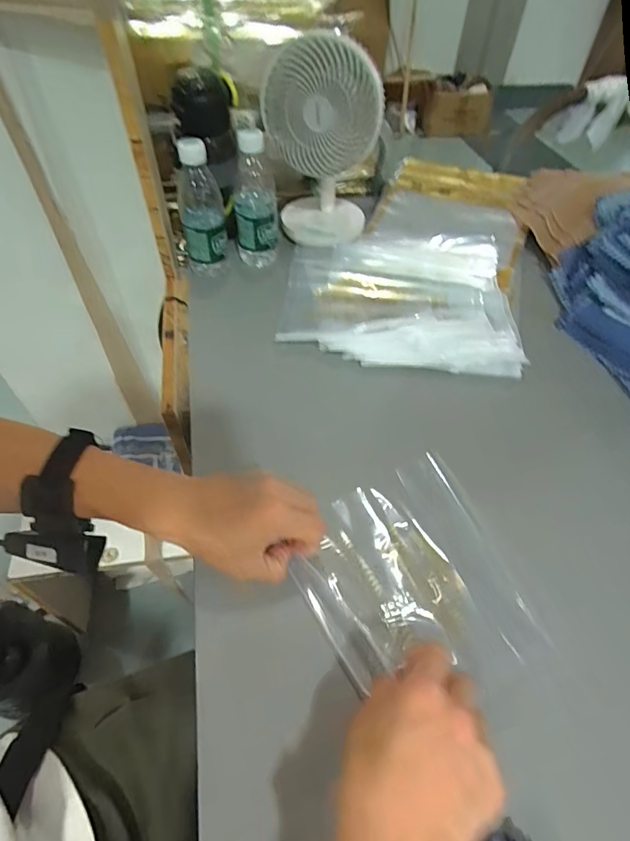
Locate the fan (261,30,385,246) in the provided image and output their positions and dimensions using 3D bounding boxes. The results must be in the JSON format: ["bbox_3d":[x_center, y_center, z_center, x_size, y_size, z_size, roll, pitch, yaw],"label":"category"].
[{"bbox_3d":[0.007,-0.393,0.648,0.153,0.231,0.122,-1,51,-2],"label":"fan"}]

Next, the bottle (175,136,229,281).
[{"bbox_3d":[-0.154,-0.277,0.621,0.060,0.185,0.053,-7,52,-7],"label":"bottle"}]

